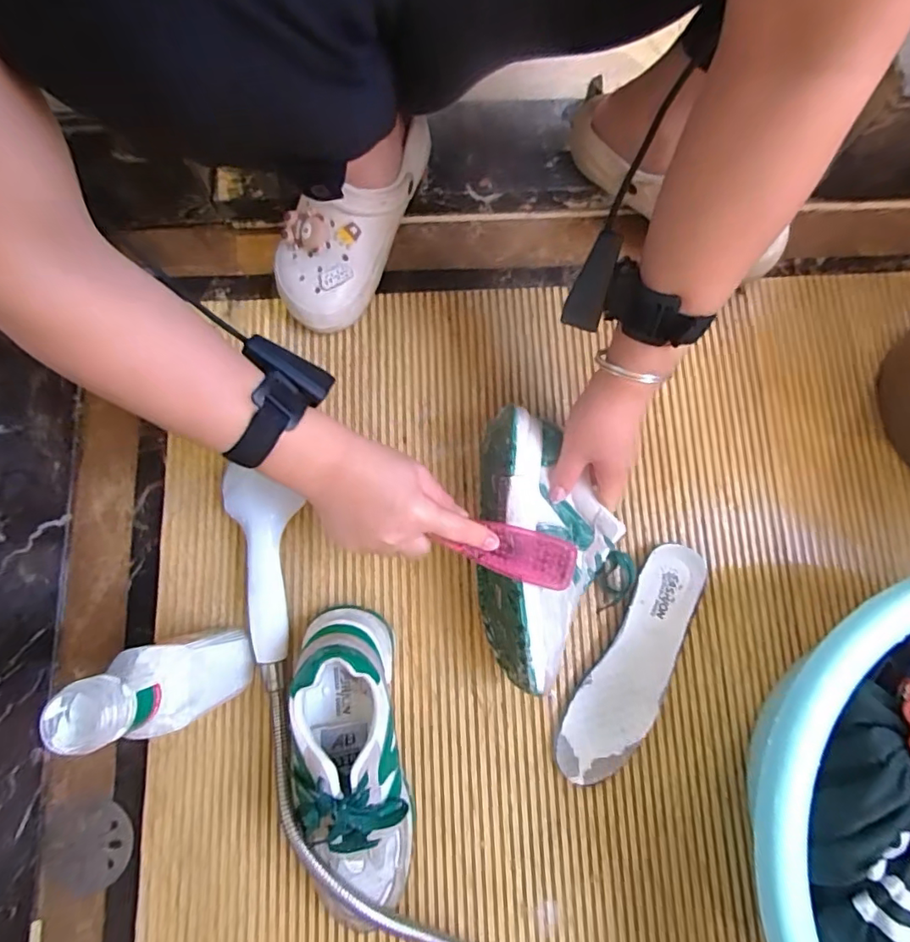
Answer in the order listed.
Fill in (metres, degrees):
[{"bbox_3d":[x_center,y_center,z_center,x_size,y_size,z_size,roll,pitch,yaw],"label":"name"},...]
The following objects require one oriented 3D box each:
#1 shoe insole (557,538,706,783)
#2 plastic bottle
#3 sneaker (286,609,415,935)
[{"bbox_3d":[0.169,0.179,0.484,0.070,0.011,0.230,31,80,6],"label":"shoe insole"},{"bbox_3d":[-0.212,0.160,0.395,0.049,0.208,0.057,-10,79,-2],"label":"plastic bottle"},{"bbox_3d":[-0.093,0.237,0.430,0.097,0.097,0.231,-11,79,-3],"label":"sneaker"}]

